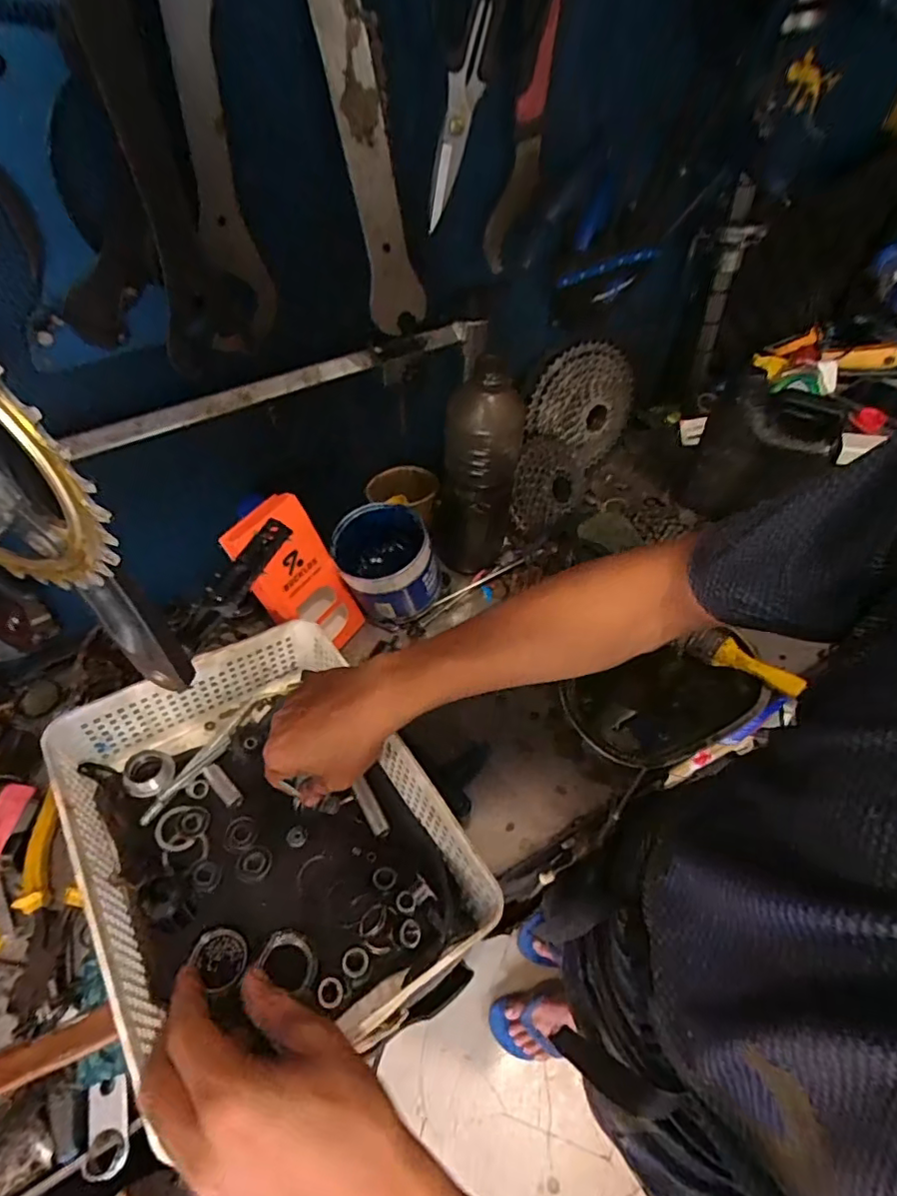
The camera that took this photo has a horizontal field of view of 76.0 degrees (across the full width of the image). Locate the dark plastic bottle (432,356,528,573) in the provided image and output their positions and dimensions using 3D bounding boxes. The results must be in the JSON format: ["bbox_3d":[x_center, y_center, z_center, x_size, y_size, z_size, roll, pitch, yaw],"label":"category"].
[{"bbox_3d":[0.028,-0.126,0.570,0.069,0.220,0.062,17,58,11],"label":"dark plastic bottle"}]

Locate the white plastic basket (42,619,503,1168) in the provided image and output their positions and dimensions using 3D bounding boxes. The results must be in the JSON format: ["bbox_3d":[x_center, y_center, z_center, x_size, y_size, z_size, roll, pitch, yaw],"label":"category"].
[{"bbox_3d":[-0.150,0.184,0.478,0.241,0.109,0.314,-31,61,-19],"label":"white plastic basket"}]

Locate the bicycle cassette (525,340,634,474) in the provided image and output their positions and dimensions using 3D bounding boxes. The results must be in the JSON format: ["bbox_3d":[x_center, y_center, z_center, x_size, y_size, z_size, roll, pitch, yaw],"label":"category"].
[{"bbox_3d":[0.179,-0.251,0.737,0.157,0.142,0.048,23,10,-26],"label":"bicycle cassette"}]

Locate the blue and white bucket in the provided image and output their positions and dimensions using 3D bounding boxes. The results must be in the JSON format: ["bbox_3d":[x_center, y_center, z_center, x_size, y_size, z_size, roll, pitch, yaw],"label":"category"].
[{"bbox_3d":[-0.068,-0.037,0.633,0.101,0.087,0.096,0,56,0],"label":"blue and white bucket"}]

